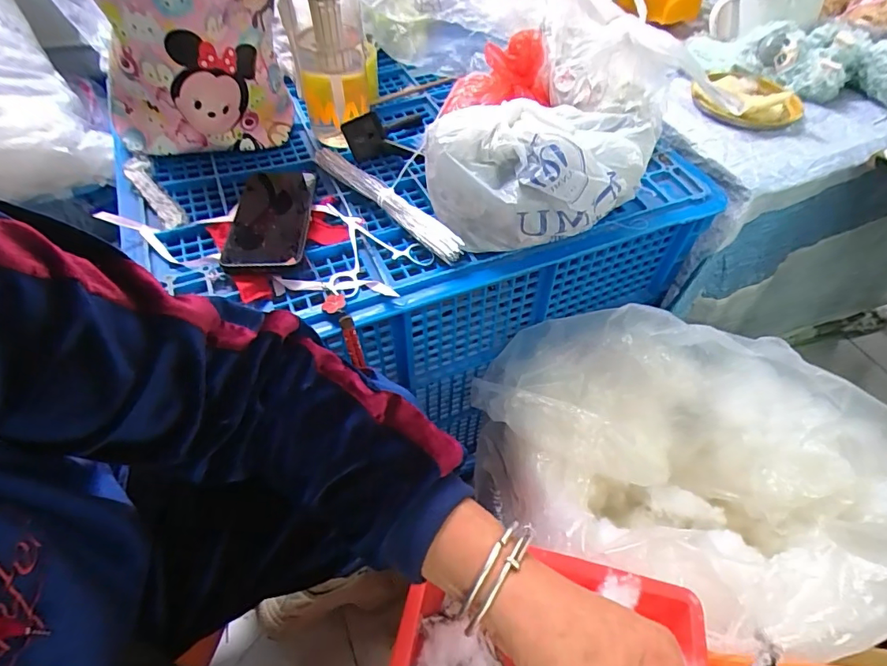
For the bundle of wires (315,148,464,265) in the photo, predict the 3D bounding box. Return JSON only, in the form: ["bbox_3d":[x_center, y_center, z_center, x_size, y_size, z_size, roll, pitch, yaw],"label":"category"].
[{"bbox_3d":[-0.070,-0.152,0.553,0.028,0.028,0.253,-37,62,-25],"label":"bundle of wires"}]

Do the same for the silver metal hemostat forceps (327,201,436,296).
[{"bbox_3d":[-0.088,-0.098,0.523,0.107,0.011,0.129,-25,58,-19],"label":"silver metal hemostat forceps"}]

